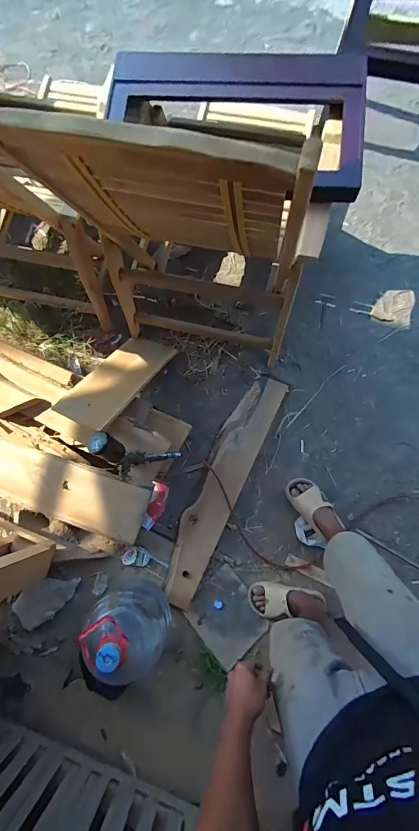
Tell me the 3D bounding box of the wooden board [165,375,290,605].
[{"bbox_3d":[0.050,0.250,1.333,0.155,0.032,0.857,25,80,8],"label":"wooden board"}]

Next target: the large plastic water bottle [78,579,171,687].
[{"bbox_3d":[-0.222,0.606,1.016,0.180,0.390,0.202,-12,77,1],"label":"large plastic water bottle"}]

